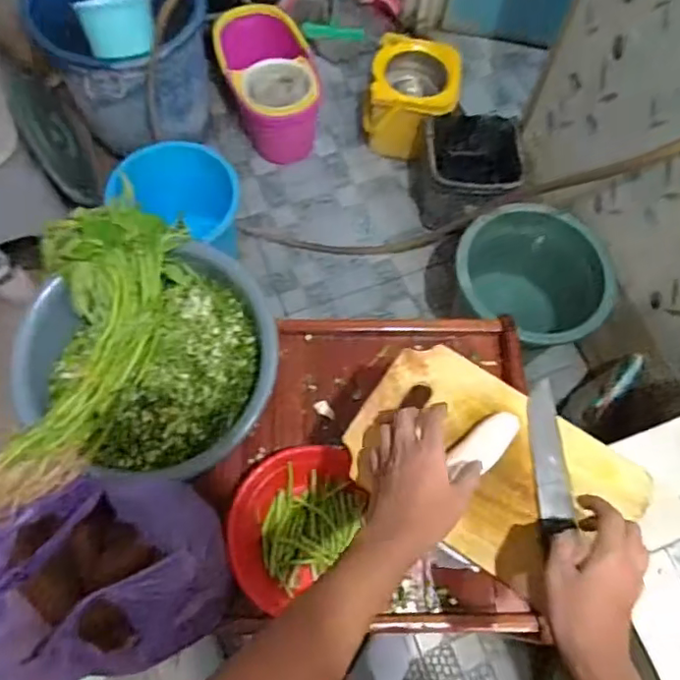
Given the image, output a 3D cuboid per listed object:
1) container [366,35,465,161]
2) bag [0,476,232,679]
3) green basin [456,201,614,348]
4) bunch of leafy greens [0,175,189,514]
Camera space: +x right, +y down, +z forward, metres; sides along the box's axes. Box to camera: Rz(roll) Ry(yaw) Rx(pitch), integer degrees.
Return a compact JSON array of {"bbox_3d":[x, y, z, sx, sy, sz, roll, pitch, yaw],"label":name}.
[{"bbox_3d":[0.206,-0.674,1.629,0.245,0.244,0.251,1,68,-2],"label":"container"},{"bbox_3d":[-0.251,0.238,0.589,0.244,0.190,0.174,-7,69,-5],"label":"bag"},{"bbox_3d":[0.430,-0.137,1.327,0.329,0.229,0.266,27,70,9],"label":"green basin"},{"bbox_3d":[-0.316,0.020,0.684,0.137,0.111,0.405,15,69,4],"label":"bunch of leafy greens"}]

